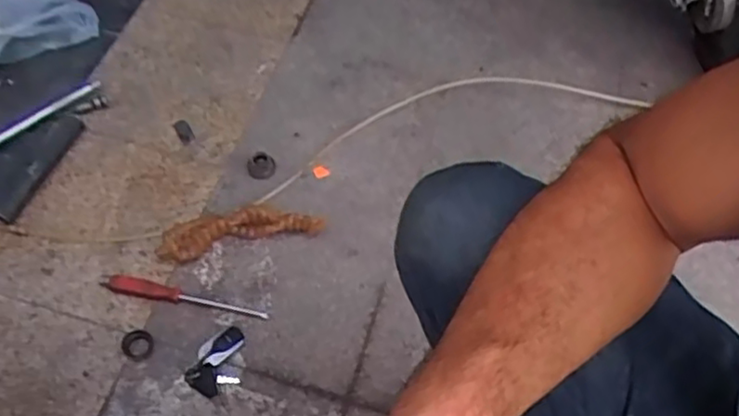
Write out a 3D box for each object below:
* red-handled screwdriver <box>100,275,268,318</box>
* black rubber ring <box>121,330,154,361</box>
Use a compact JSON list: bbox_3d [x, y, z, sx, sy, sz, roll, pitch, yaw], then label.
[{"bbox_3d":[-0.259,0.126,0.945,0.229,0.023,0.026,10,57,5],"label":"red-handled screwdriver"},{"bbox_3d":[-0.309,0.182,0.899,0.039,0.019,0.040,1,57,-1],"label":"black rubber ring"}]

